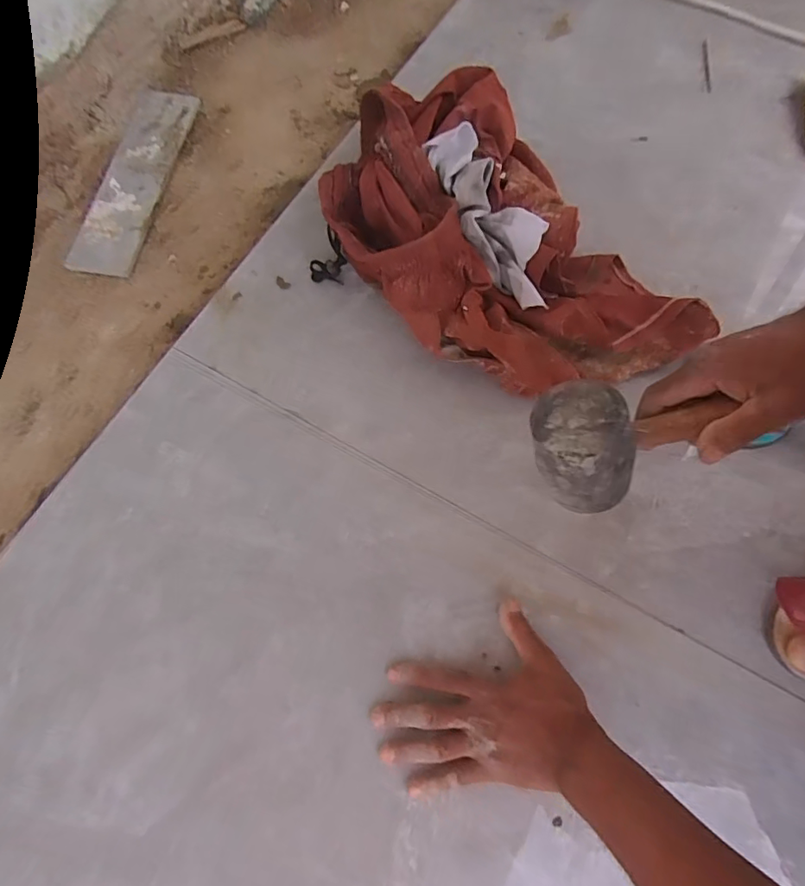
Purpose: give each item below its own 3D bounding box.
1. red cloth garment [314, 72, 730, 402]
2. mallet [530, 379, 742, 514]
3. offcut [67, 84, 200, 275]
[{"bbox_3d":[0.100,-0.205,0.555,0.241,0.107,0.397,-37,75,-13],"label":"red cloth garment"},{"bbox_3d":[0.235,-0.021,0.360,0.287,0.071,0.077,-13,71,7],"label":"mallet"},{"bbox_3d":[-0.353,-0.353,0.698,0.076,0.015,0.304,10,71,3],"label":"offcut"}]

